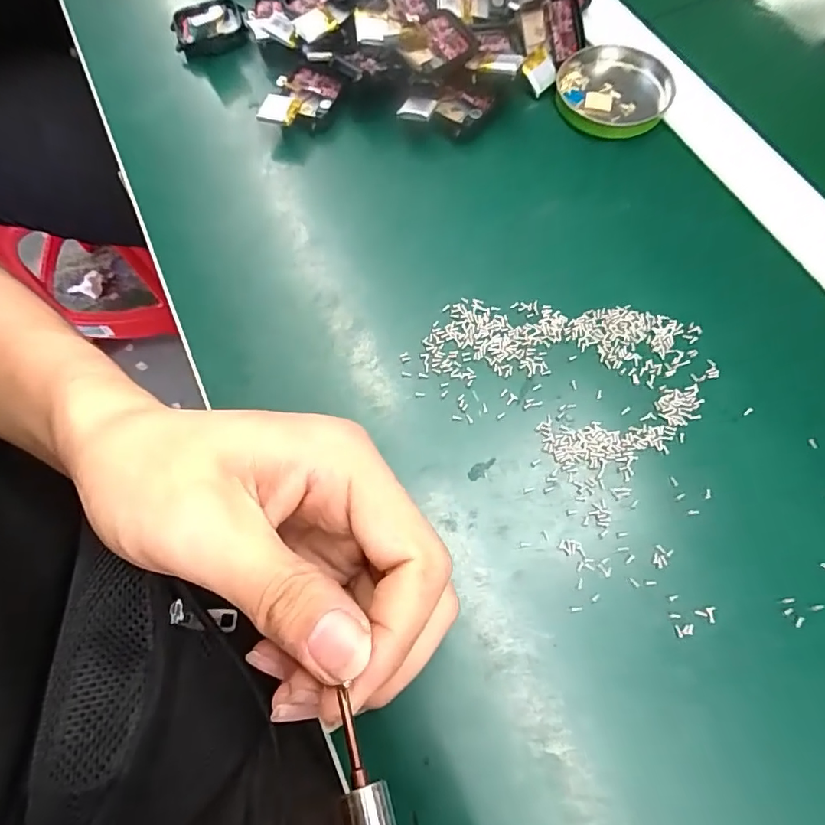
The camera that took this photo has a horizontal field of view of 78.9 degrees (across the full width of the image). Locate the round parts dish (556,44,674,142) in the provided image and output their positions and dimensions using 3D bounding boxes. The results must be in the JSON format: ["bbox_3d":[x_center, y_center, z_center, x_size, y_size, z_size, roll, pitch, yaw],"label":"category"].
[{"bbox_3d":[0.120,-0.191,0.299,0.066,0.011,0.060,-1,69,2],"label":"round parts dish"}]

